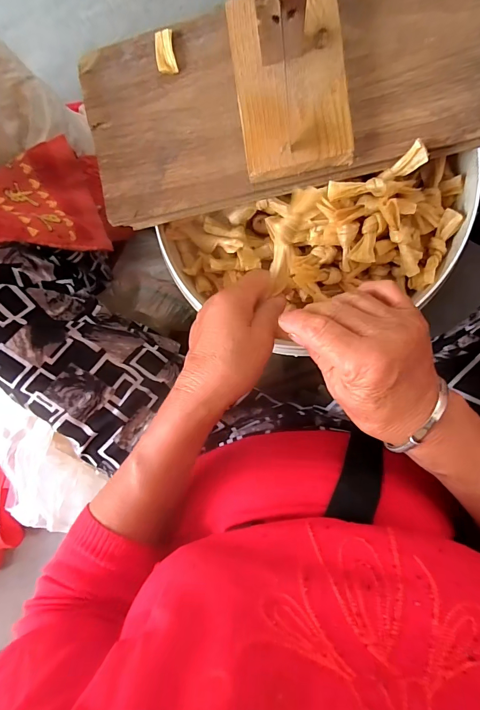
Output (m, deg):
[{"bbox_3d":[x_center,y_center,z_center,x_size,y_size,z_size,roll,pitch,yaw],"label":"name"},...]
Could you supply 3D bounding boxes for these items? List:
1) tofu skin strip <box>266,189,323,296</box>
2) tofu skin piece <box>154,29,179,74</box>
[{"bbox_3d":[0.036,-0.093,0.302,0.031,0.018,0.082,17,109,5],"label":"tofu skin strip"},{"bbox_3d":[-0.068,-0.277,0.343,0.017,0.004,0.036,-8,94,8],"label":"tofu skin piece"}]

